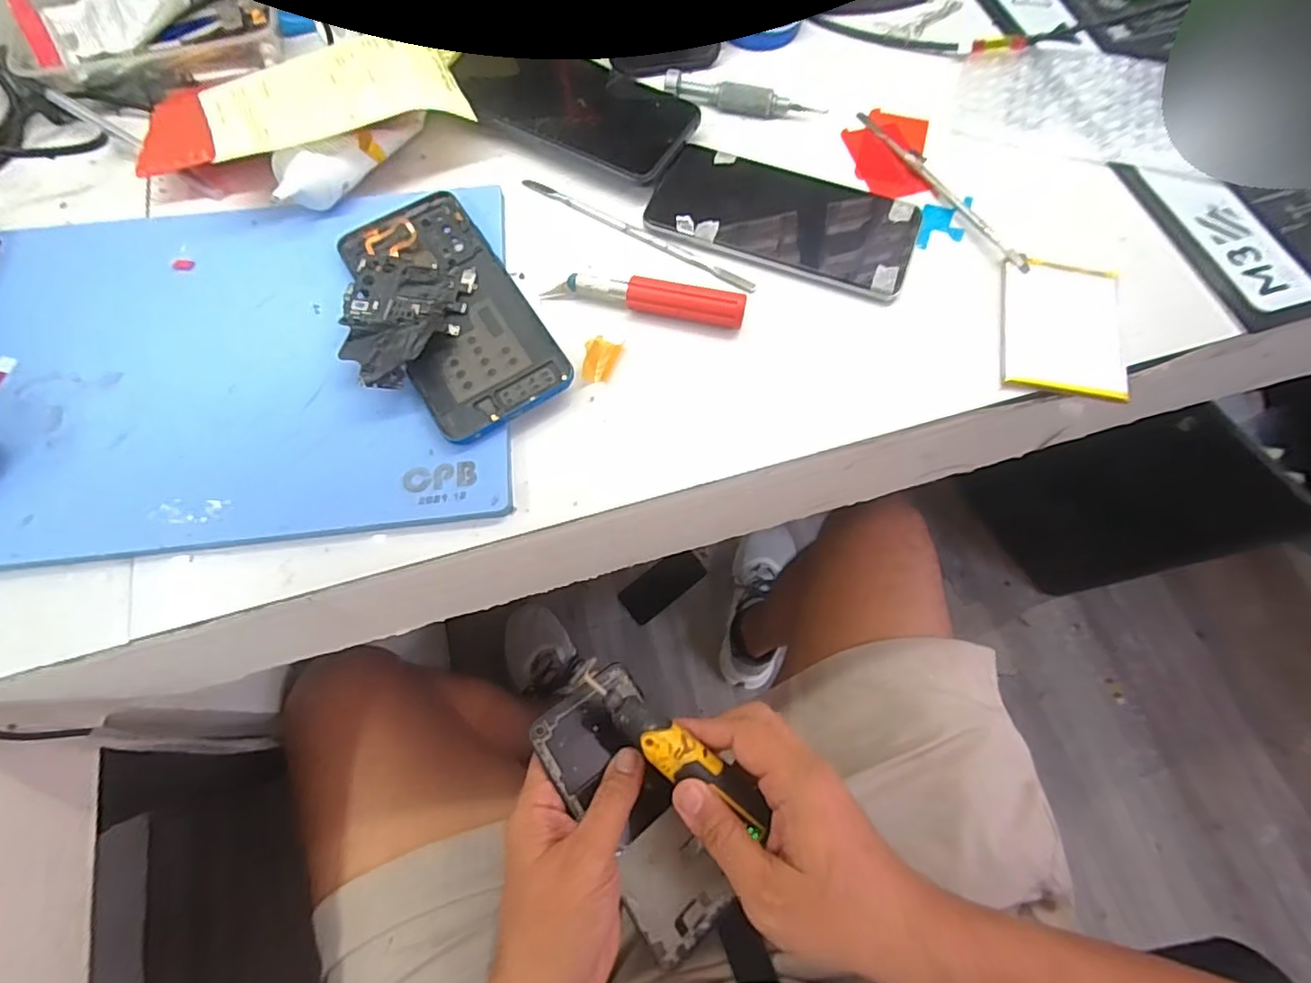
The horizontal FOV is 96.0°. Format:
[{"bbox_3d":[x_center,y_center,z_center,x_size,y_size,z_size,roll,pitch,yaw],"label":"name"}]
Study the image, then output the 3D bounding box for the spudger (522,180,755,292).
[{"bbox_3d":[-0.013,-0.161,0.366,0.165,0.004,0.009,31,73,11],"label":"spudger"}]

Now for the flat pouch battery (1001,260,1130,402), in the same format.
[{"bbox_3d":[0.230,-0.094,0.334,0.063,0.006,0.088,11,70,4],"label":"flat pouch battery"}]

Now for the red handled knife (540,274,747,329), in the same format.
[{"bbox_3d":[-0.007,-0.111,0.338,0.114,0.018,0.015,13,70,5],"label":"red handled knife"}]

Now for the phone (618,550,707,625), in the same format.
[{"bbox_3d":[0.014,0.164,1.047,0.152,0.012,0.067,-37,81,-8],"label":"phone"}]

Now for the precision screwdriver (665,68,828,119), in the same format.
[{"bbox_3d":[0.059,-0.264,0.396,0.106,0.017,0.014,11,70,4],"label":"precision screwdriver"}]

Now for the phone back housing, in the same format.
[{"bbox_3d":[-0.116,-0.104,0.338,0.074,0.013,0.164,-31,72,-11],"label":"phone back housing"}]

